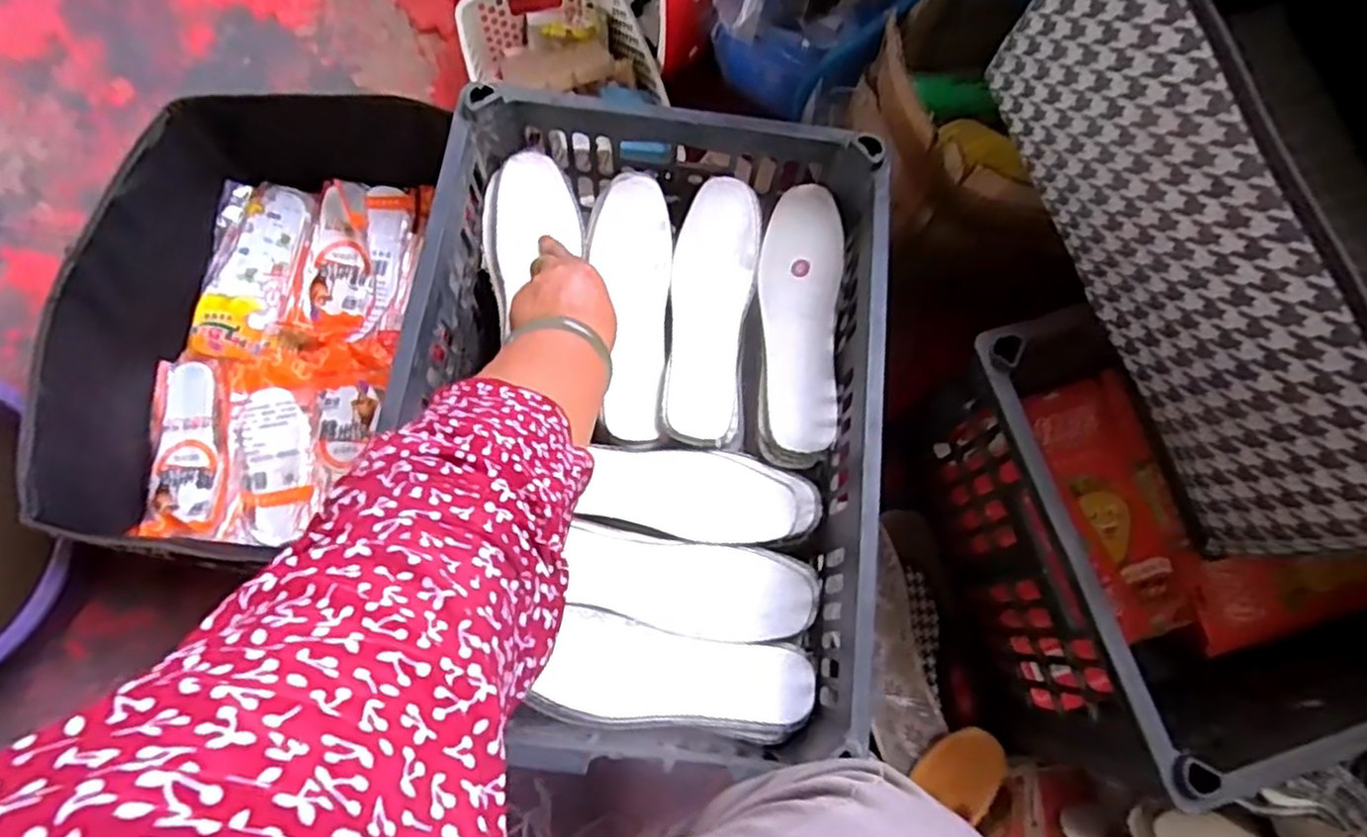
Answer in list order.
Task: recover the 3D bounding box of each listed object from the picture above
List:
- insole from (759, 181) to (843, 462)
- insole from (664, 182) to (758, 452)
[{"bbox_3d":[0.097,-0.086,0.607,0.065,0.020,0.226,6,75,-1],"label":"insole"},{"bbox_3d":[0.021,-0.093,0.610,0.067,0.023,0.224,9,75,0],"label":"insole"}]

